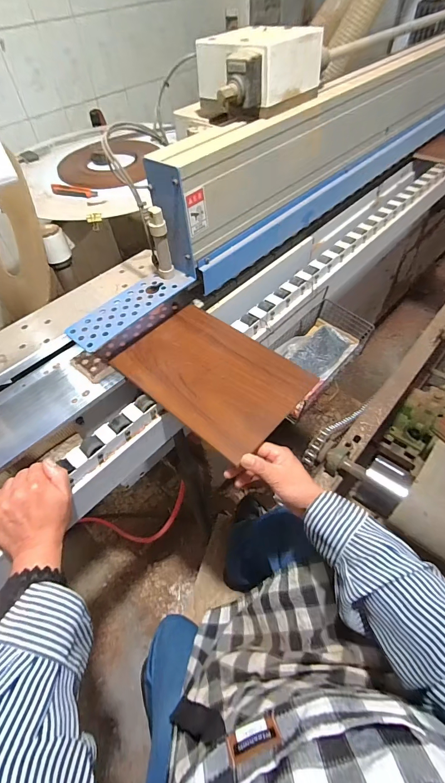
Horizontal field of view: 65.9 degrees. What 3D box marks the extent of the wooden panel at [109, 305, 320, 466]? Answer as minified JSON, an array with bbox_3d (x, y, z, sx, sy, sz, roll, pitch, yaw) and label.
[{"bbox_3d":[-0.022,-0.034,0.549,0.286,0.012,0.183,36,63,26],"label":"wooden panel"}]

